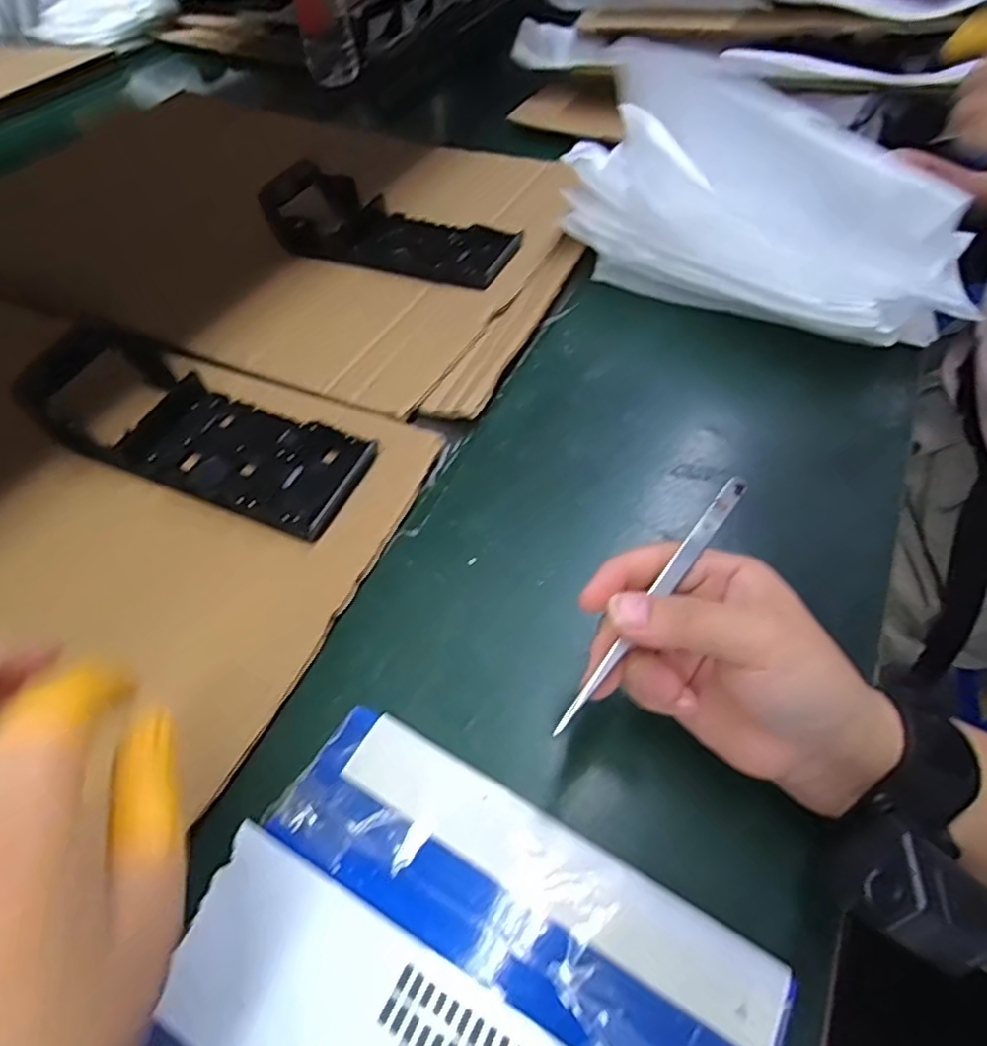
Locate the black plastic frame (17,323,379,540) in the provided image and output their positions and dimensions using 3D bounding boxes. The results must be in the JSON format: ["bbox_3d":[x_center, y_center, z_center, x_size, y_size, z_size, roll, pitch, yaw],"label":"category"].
[{"bbox_3d":[-0.184,-0.063,0.381,0.220,0.047,0.085,20,58,18],"label":"black plastic frame"}]

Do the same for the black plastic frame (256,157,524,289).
[{"bbox_3d":[-0.094,-0.253,0.525,0.236,0.037,0.096,19,57,18],"label":"black plastic frame"}]

